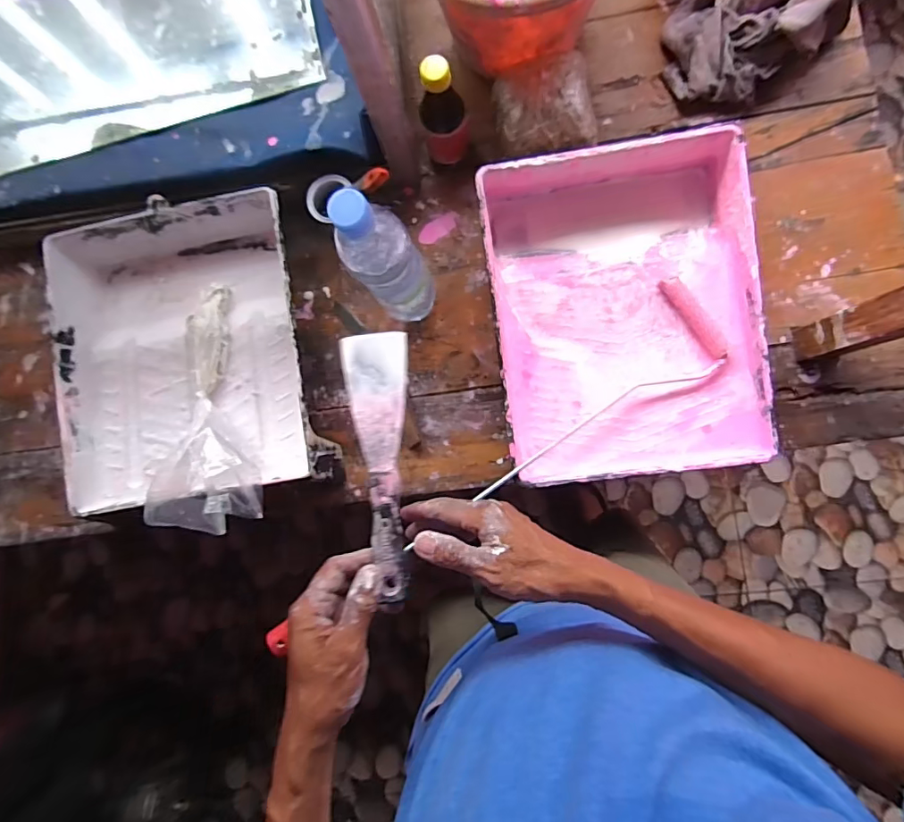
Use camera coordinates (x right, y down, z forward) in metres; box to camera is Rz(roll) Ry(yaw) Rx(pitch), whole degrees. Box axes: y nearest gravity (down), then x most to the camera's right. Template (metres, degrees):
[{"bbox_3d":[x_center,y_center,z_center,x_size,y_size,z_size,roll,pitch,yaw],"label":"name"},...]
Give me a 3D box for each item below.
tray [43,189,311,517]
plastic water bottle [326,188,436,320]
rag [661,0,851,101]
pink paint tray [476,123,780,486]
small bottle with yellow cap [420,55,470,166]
[{"bbox_3d":[-0.324,-0.069,0.620,0.303,0.076,0.349,-11,86,5],"label":"tray"},{"bbox_3d":[-0.060,-0.144,0.518,0.055,0.245,0.064,44,91,6],"label":"plastic water bottle"},{"bbox_3d":[0.348,-0.441,0.584,0.181,0.080,0.138,-6,86,5],"label":"rag"},{"bbox_3d":[0.190,-0.107,0.574,0.272,0.082,0.350,-7,86,5],"label":"pink paint tray"},{"bbox_3d":[-0.009,-0.332,0.577,0.052,0.143,0.044,-11,86,5],"label":"small bottle with yellow cap"}]

